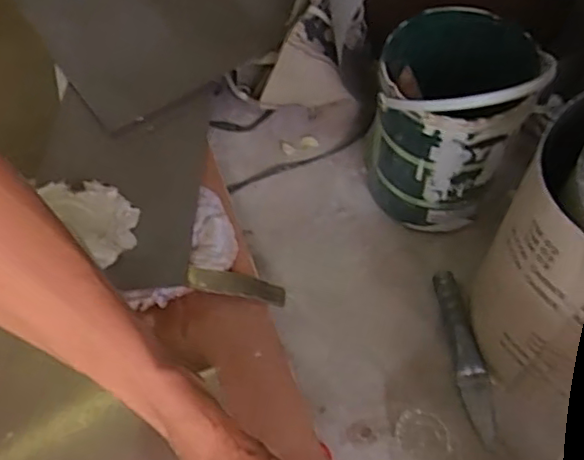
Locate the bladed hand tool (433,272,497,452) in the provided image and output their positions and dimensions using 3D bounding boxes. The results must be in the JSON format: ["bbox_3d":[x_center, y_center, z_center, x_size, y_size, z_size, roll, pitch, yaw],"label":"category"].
[{"bbox_3d":[0.203,0.143,0.697,0.035,0.019,0.198,-9,58,-4],"label":"bladed hand tool"}]

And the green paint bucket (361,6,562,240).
[{"bbox_3d":[0.188,-0.133,0.736,0.163,0.257,0.171,-1,58,2],"label":"green paint bucket"}]

